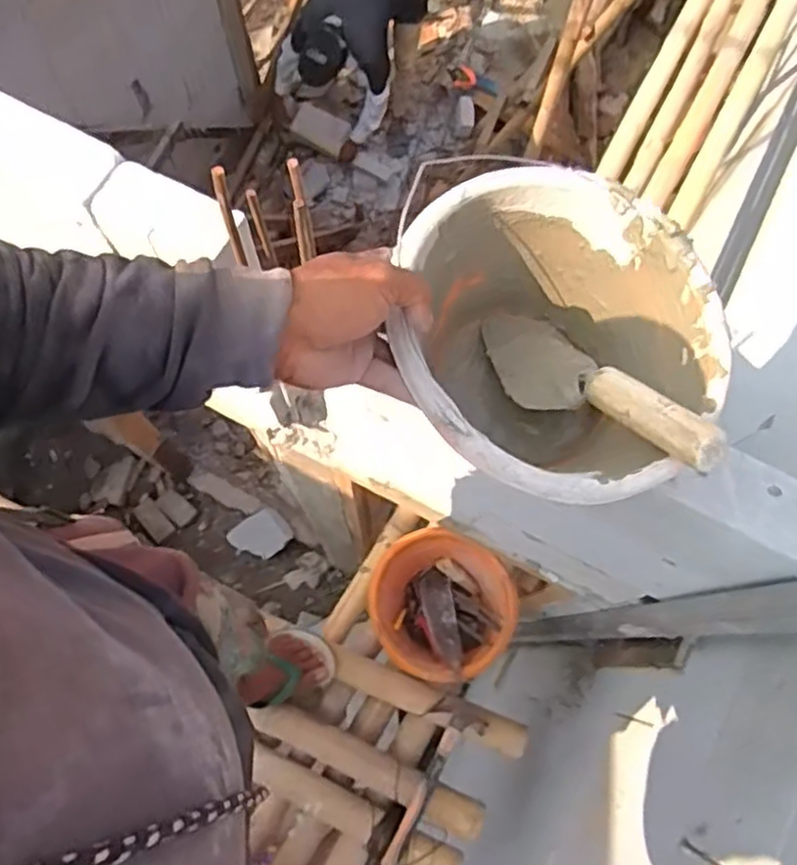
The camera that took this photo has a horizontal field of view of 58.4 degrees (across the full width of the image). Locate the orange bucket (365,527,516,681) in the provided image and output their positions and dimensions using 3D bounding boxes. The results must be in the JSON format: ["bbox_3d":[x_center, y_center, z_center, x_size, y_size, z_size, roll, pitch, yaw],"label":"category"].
[{"bbox_3d":[0.073,0.314,1.287,0.245,0.171,0.247,0,73,-1],"label":"orange bucket"}]

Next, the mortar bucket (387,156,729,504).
[{"bbox_3d":[0.119,-0.054,0.604,0.235,0.187,0.250,0,73,-1],"label":"mortar bucket"}]

